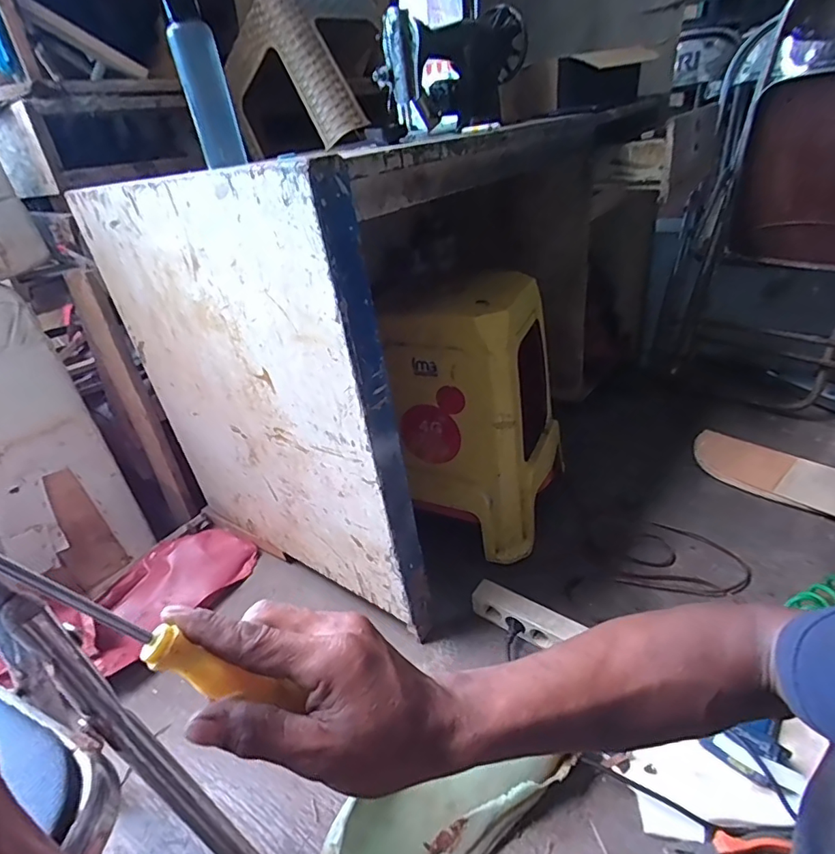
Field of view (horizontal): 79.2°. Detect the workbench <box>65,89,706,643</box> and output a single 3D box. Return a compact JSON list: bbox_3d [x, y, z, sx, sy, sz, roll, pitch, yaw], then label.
[{"bbox_3d":[-0.039,-0.212,1.082,0.623,0.677,0.833,17,38,34],"label":"workbench"}]

